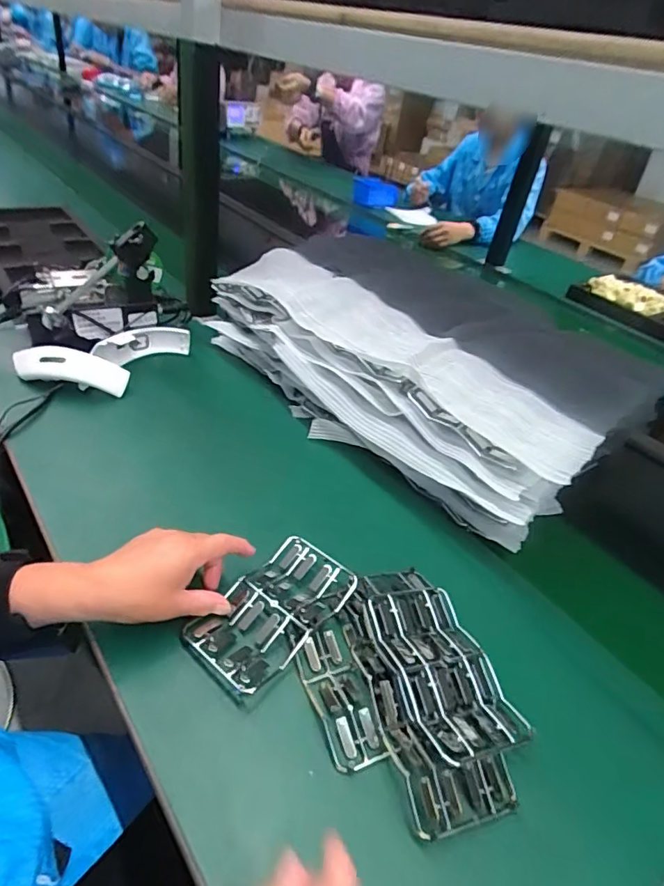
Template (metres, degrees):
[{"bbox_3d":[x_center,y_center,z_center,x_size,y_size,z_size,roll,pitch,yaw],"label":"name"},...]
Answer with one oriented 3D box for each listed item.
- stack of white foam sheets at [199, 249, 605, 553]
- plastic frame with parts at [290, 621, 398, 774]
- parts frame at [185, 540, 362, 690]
[{"bbox_3d":[0.052,-0.075,0.705,0.143,0.172,0.557,-25,49,-33],"label":"stack of white foam sheets"},{"bbox_3d":[0.007,0.212,0.439,0.051,0.016,0.120,-10,42,-21],"label":"plastic frame with parts"},{"bbox_3d":[-0.054,0.160,0.485,0.090,0.025,0.153,31,45,26],"label":"parts frame"}]

